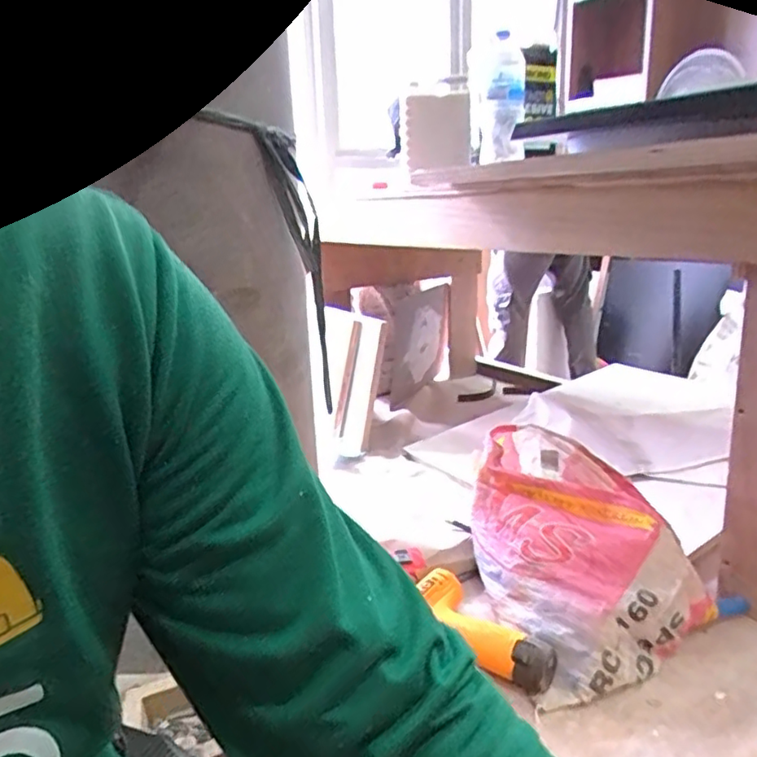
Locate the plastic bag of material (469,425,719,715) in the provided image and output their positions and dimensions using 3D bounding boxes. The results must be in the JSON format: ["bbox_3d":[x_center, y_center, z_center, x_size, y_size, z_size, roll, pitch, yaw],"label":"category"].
[{"bbox_3d":[0.256,0.210,0.791,0.233,0.185,0.316,-6,16,-13],"label":"plastic bag of material"}]

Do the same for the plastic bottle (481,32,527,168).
[{"bbox_3d":[0.222,-0.497,1.103,0.074,0.203,0.068,1,16,11],"label":"plastic bottle"}]

